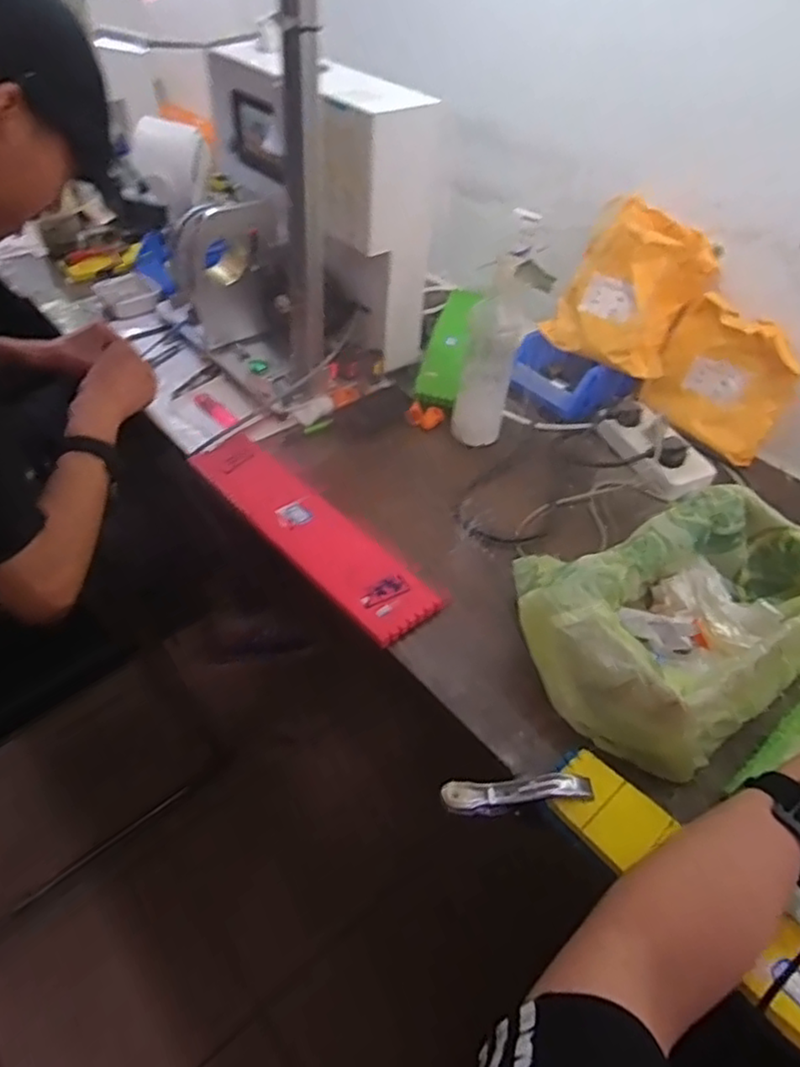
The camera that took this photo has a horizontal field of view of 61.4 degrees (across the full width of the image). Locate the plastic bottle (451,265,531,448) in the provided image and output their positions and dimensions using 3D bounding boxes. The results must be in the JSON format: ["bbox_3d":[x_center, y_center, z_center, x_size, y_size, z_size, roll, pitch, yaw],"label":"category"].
[{"bbox_3d":[0.106,-0.201,0.816,0.055,0.176,0.055,-30,53,-31],"label":"plastic bottle"}]

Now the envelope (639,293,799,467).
[{"bbox_3d":[0.401,-0.193,0.843,0.024,0.160,0.164,-22,53,-39],"label":"envelope"}]

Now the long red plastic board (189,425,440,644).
[{"bbox_3d":[-0.097,-0.009,0.744,0.100,0.015,0.343,-27,53,-37],"label":"long red plastic board"}]

